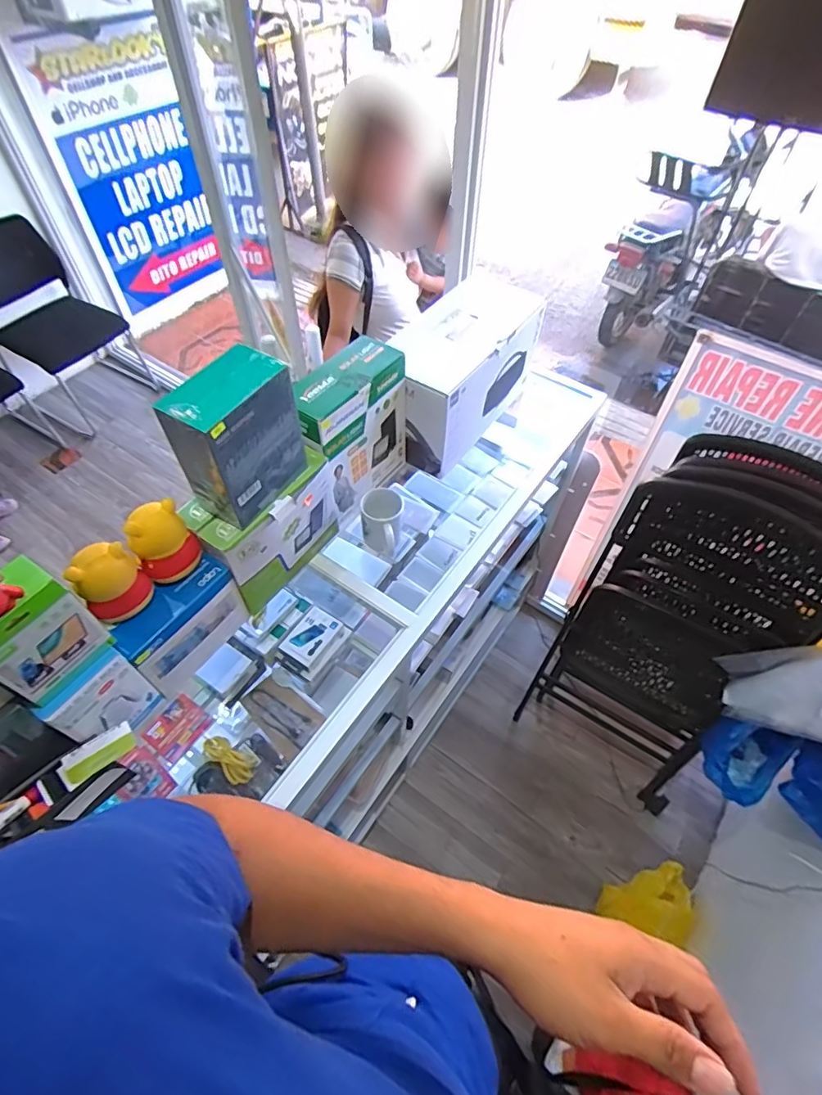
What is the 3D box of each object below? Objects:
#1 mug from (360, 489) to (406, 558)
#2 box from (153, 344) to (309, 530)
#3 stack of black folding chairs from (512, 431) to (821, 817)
[{"bbox_3d":[-0.054,-0.049,0.989,0.078,0.084,0.096,0,54,-1],"label":"mug"},{"bbox_3d":[-0.247,-0.156,0.759,0.096,0.203,0.170,29,59,19],"label":"box"},{"bbox_3d":[0.735,0.273,1.516,0.525,1.079,0.457,29,59,19],"label":"stack of black folding chairs"}]

